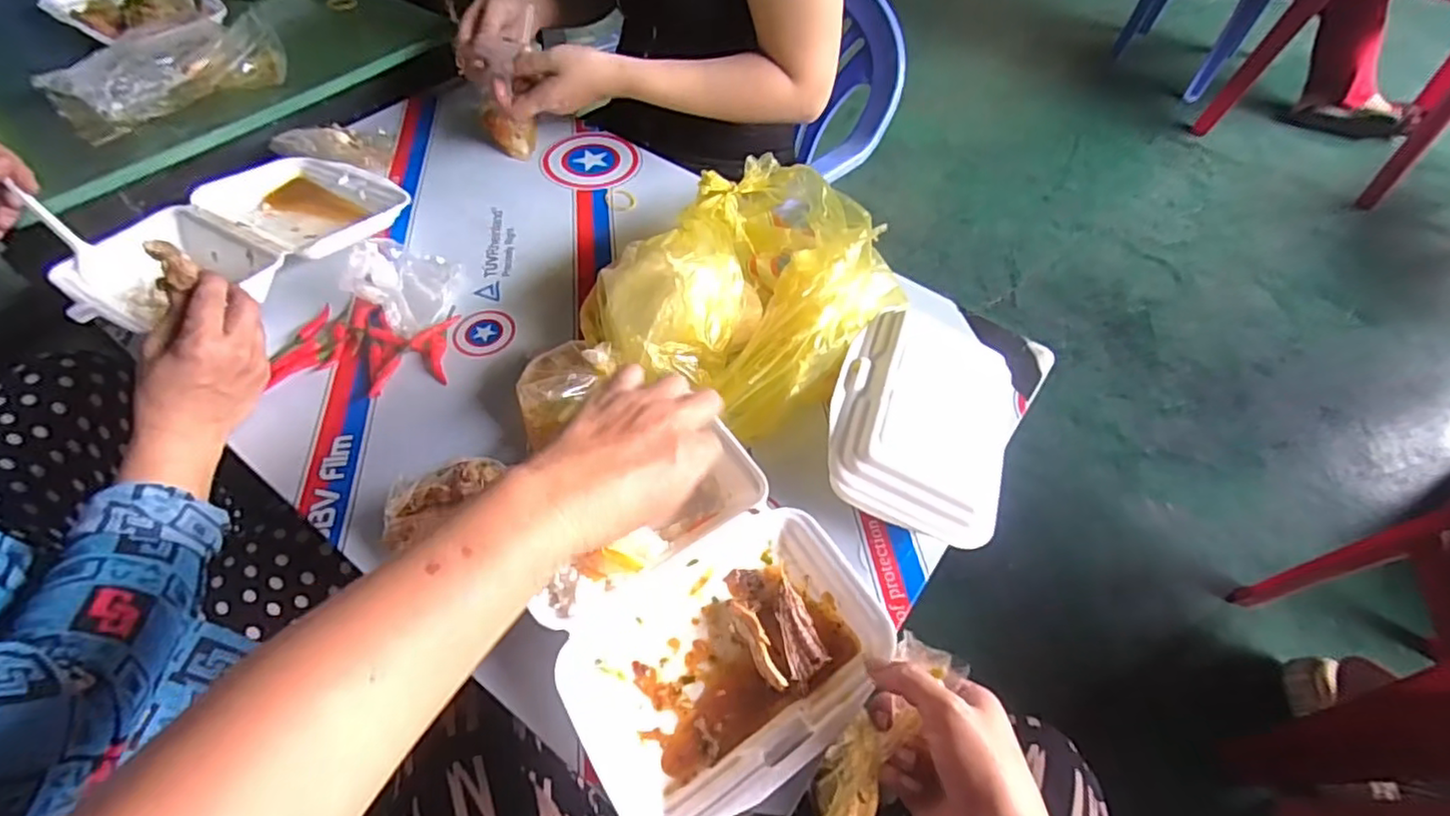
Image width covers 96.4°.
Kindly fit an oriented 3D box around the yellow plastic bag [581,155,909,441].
[{"bbox_3d":[0.028,-0.110,0.550,0.209,0.106,0.263,34,61,16],"label":"yellow plastic bag"}]

